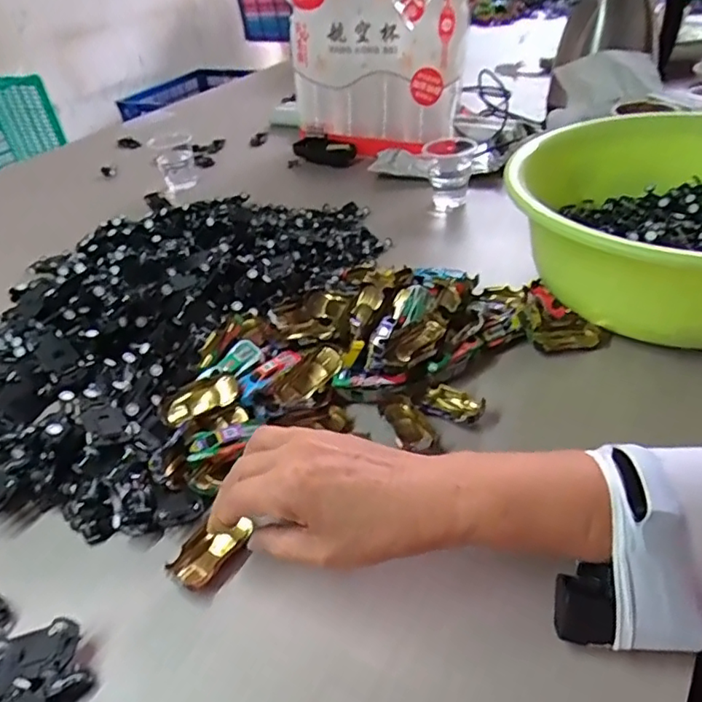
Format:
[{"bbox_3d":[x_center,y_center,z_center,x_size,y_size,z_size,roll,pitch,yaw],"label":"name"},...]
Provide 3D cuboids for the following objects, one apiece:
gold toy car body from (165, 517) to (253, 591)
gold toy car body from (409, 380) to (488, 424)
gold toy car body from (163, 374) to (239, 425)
[{"bbox_3d":[-0.092,0.130,0.380,0.031,0.012,0.054,24,48,33],"label":"gold toy car body"},{"bbox_3d":[0.078,0.041,0.464,0.061,0.020,0.033,17,45,27],"label":"gold toy car body"},{"bbox_3d":[-0.124,0.038,0.476,0.061,0.015,0.028,-22,39,6],"label":"gold toy car body"}]

